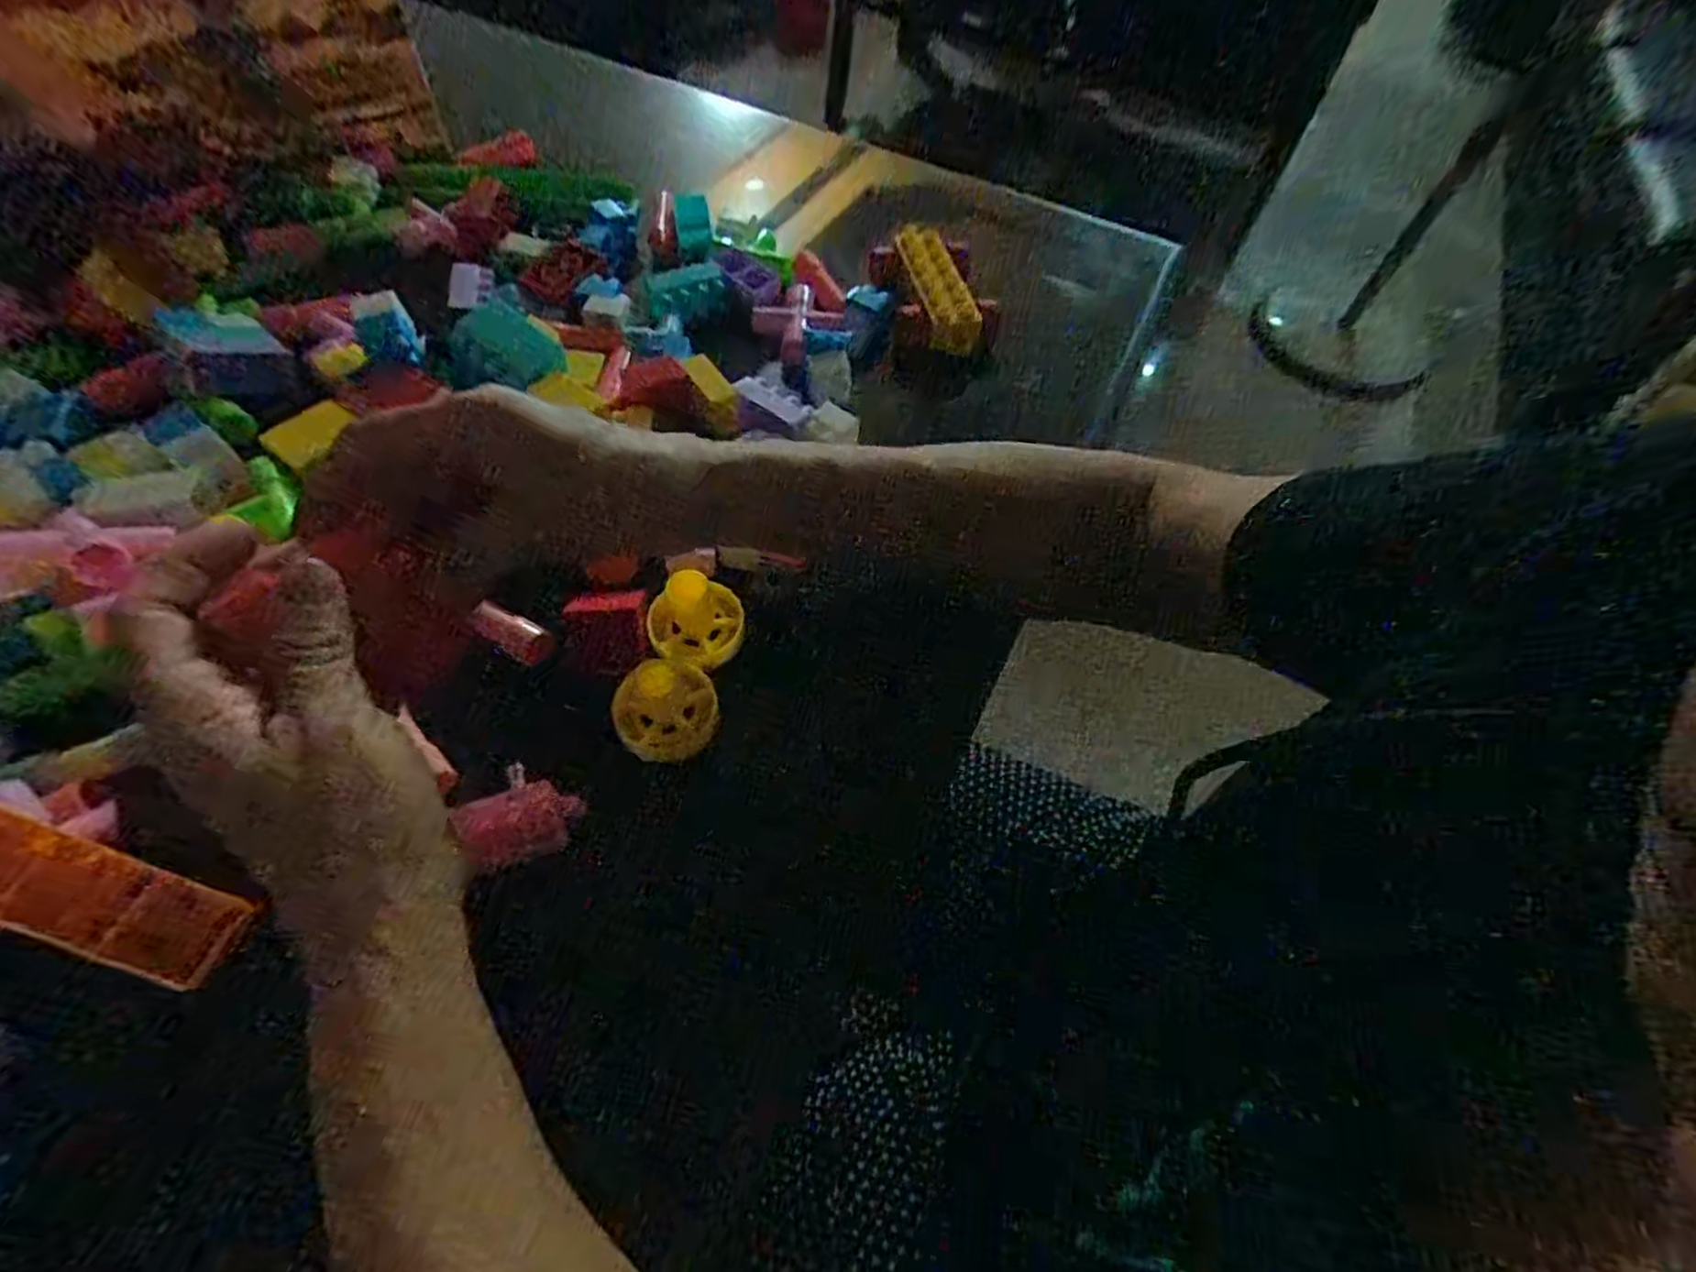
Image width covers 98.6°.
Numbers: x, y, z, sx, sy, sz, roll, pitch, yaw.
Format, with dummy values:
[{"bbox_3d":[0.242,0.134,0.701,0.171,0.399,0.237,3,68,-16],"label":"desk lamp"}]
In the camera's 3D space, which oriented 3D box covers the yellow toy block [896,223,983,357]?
[{"bbox_3d":[0.055,-0.221,0.457,0.031,0.019,0.106,-11,59,-10],"label":"yellow toy block"}]

